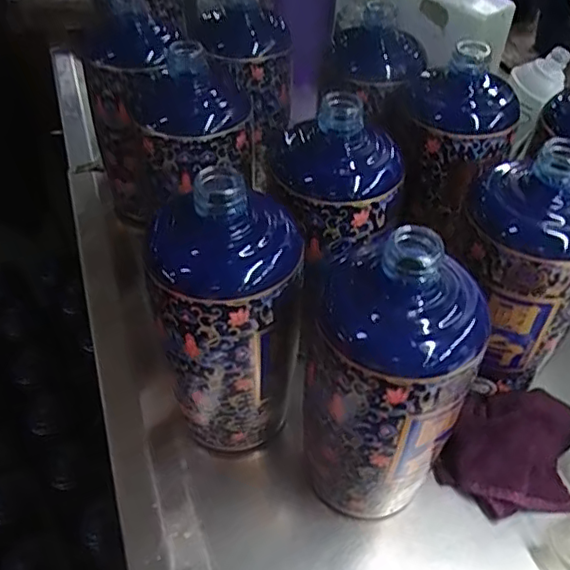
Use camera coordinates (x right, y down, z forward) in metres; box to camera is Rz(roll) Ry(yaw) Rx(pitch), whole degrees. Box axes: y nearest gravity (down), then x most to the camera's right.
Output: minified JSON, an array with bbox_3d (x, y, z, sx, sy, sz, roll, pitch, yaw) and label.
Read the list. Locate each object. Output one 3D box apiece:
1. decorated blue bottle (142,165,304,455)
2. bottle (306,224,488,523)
[{"bbox_3d":[-0.032,0.021,0.340,0.080,0.172,0.068,-3,47,-1],"label":"decorated blue bottle"},{"bbox_3d":[0.050,0.055,0.310,0.080,0.169,0.066,9,47,10],"label":"bottle"}]

